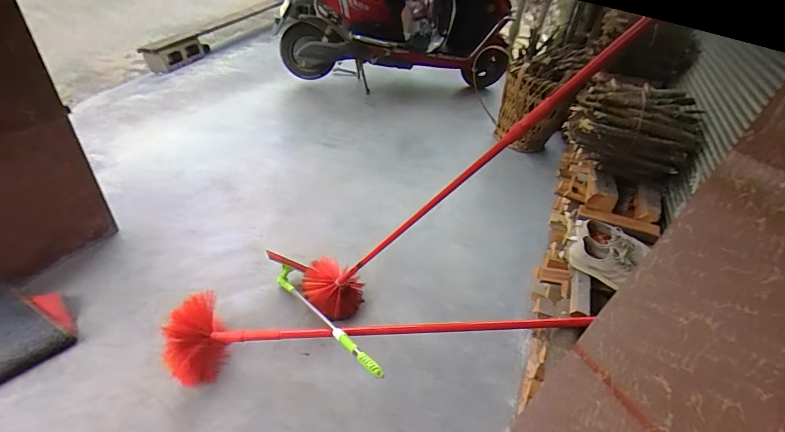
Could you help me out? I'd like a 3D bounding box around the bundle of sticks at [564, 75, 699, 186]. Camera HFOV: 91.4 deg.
[{"bbox_3d":[0.824,-0.309,1.354,0.375,0.251,0.267,22,41,17],"label":"bundle of sticks"}]

